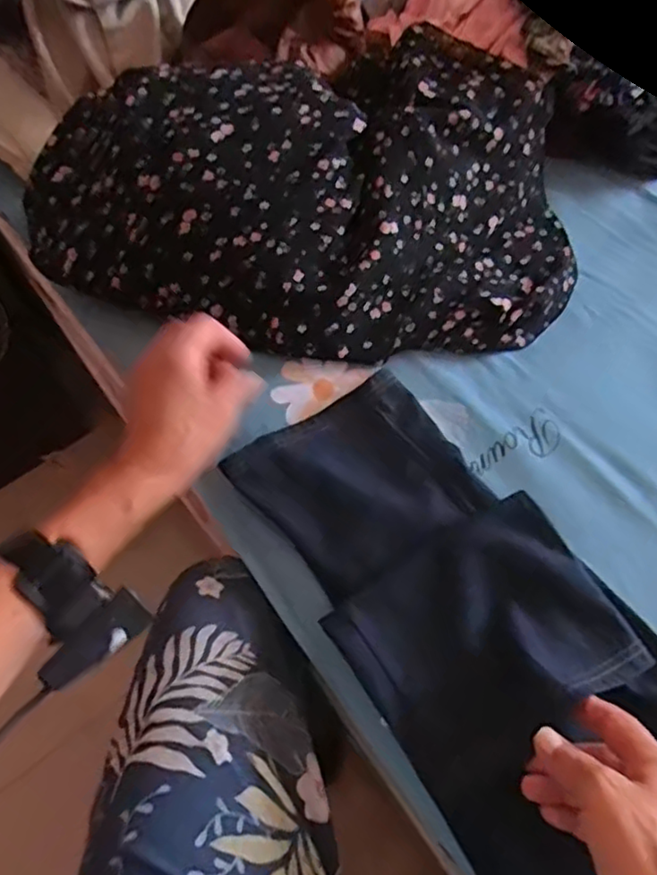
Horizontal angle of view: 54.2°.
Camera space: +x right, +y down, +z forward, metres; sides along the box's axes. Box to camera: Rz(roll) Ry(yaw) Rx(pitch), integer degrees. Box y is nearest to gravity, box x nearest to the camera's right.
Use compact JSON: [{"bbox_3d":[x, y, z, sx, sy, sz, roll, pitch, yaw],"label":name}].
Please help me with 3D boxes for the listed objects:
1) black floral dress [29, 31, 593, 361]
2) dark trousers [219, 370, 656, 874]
[{"bbox_3d":[-0.011,-0.273,0.664,0.515,0.144,0.376,13,63,11],"label":"black floral dress"},{"bbox_3d":[0.220,0.274,0.393,0.193,0.042,0.836,-34,61,-8],"label":"dark trousers"}]

